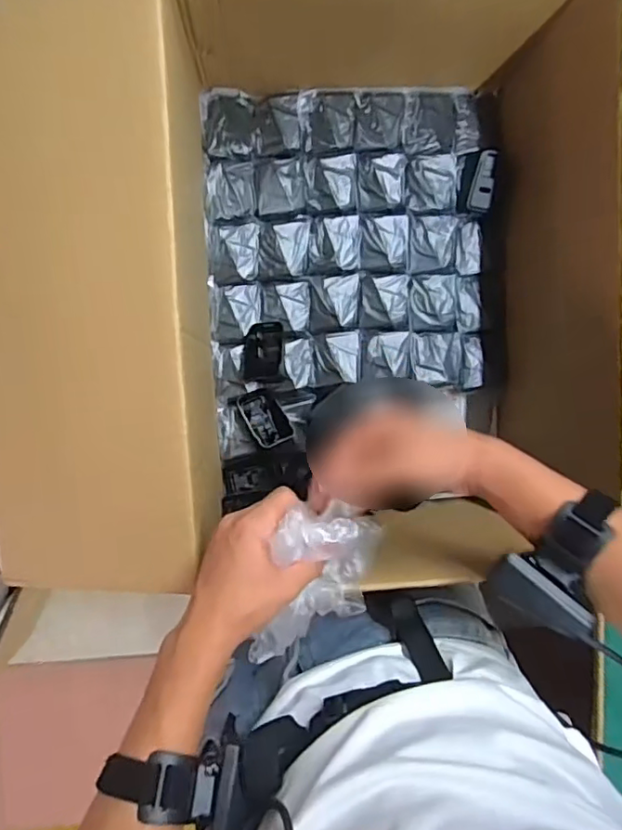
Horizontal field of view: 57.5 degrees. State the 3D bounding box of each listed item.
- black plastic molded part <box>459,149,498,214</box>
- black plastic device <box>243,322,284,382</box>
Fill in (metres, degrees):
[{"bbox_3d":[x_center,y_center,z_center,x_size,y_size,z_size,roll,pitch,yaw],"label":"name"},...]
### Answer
[{"bbox_3d":[0.196,-0.276,0.667,0.030,0.046,0.069,4,95,-5],"label":"black plastic molded part"},{"bbox_3d":[-0.057,-0.076,0.683,0.046,0.016,0.069,5,94,-5],"label":"black plastic device"}]

